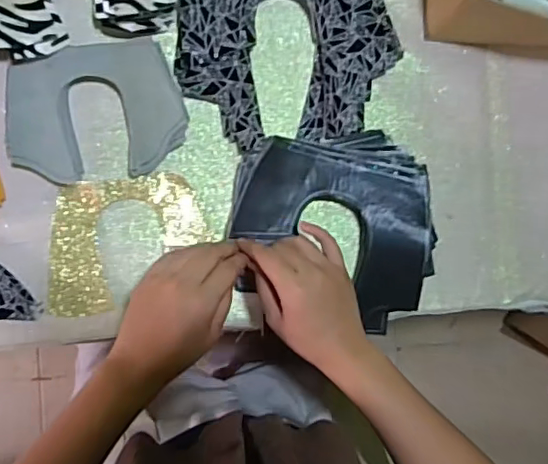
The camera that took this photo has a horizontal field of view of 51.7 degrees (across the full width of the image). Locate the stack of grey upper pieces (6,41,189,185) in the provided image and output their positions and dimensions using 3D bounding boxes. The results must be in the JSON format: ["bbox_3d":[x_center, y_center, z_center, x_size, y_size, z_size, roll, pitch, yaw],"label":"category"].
[{"bbox_3d":[-0.163,-0.108,0.520,0.156,0.031,0.114,-10,91,-7],"label":"stack of grey upper pieces"}]

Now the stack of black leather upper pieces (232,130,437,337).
[{"bbox_3d":[0.058,-0.007,0.537,0.192,0.029,0.174,10,89,-7],"label":"stack of black leather upper pieces"}]

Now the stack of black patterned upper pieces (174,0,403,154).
[{"bbox_3d":[0.011,-0.180,0.540,0.200,0.032,0.181,-4,91,-7],"label":"stack of black patterned upper pieces"}]

